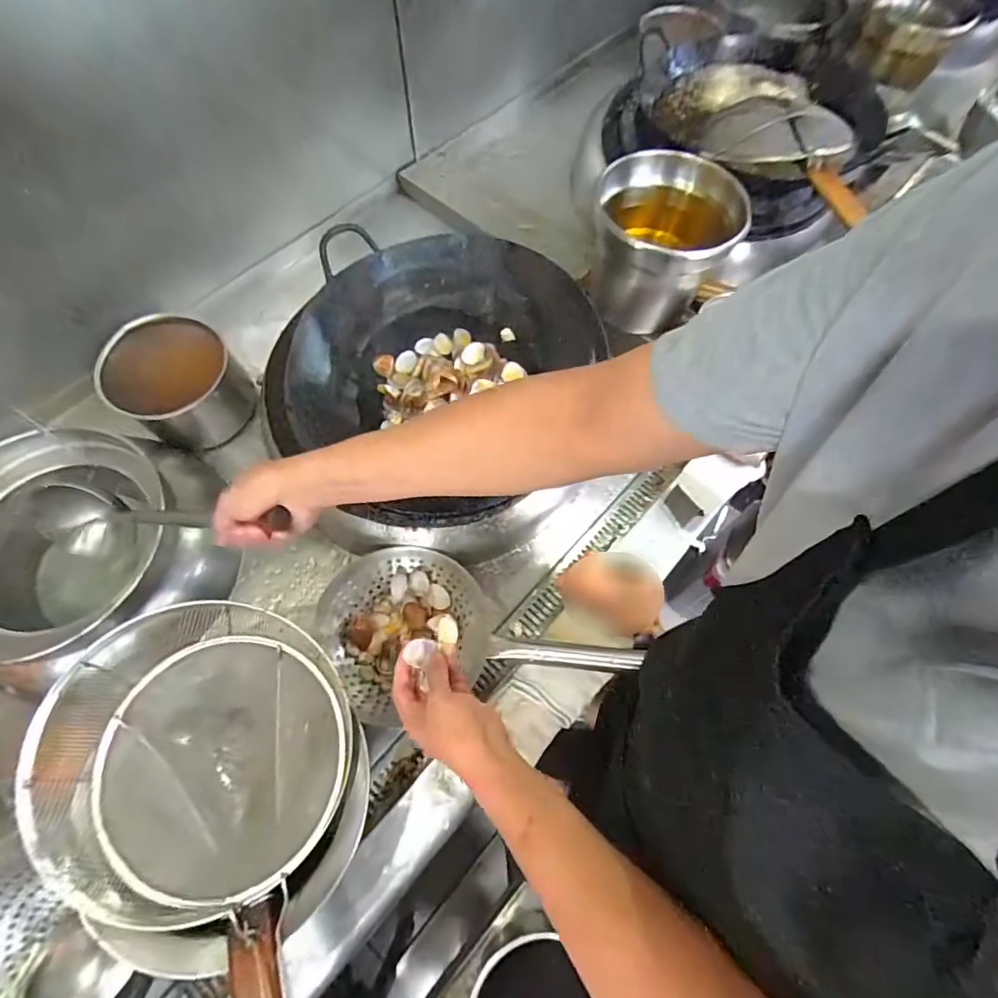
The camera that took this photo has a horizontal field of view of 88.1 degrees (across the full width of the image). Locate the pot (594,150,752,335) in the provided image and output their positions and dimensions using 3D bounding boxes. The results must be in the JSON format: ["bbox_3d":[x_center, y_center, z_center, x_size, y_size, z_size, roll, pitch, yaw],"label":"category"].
[{"bbox_3d":[0.269,-0.424,0.871,0.224,0.200,0.230,0,65,0],"label":"pot"}]

